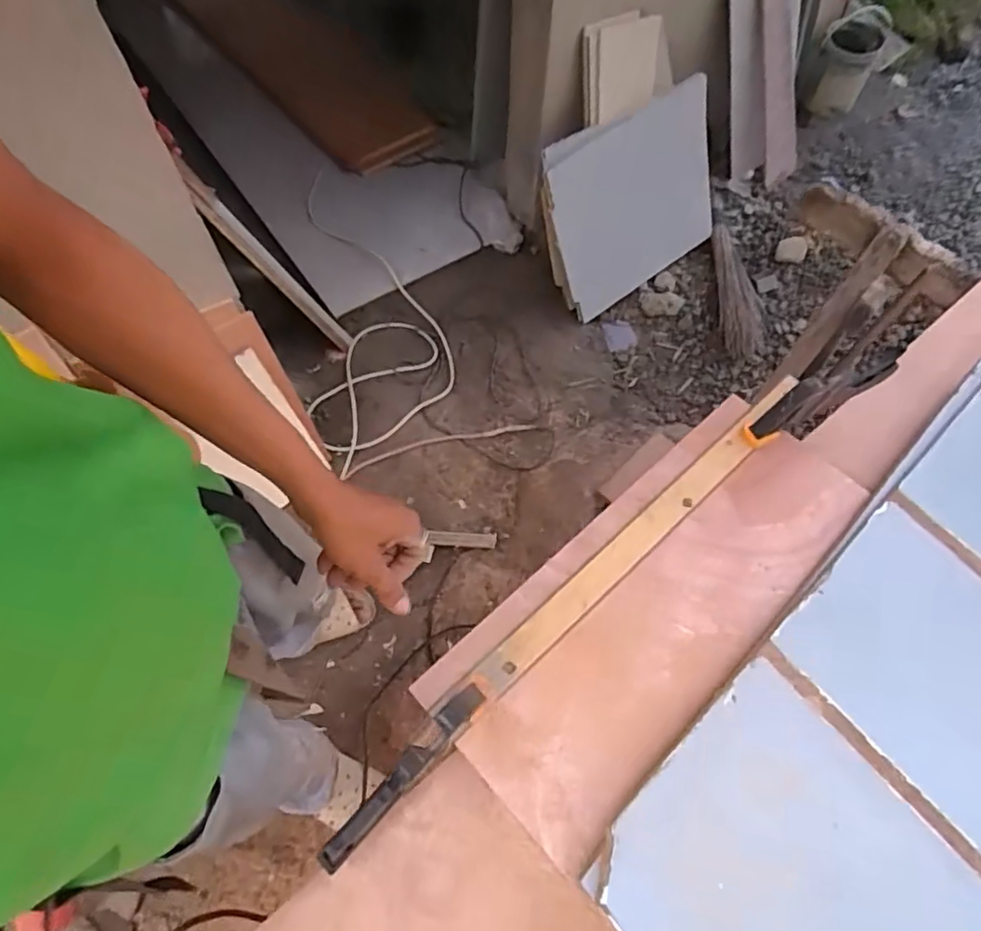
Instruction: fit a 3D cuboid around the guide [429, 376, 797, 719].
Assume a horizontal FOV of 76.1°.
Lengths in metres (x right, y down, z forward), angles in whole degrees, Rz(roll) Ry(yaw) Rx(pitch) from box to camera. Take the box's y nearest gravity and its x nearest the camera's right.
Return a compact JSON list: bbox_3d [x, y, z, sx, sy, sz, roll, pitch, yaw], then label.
[{"bbox_3d":[0.170,0.078,0.702,0.560,0.020,0.041,-39,68,-19],"label":"guide"}]

